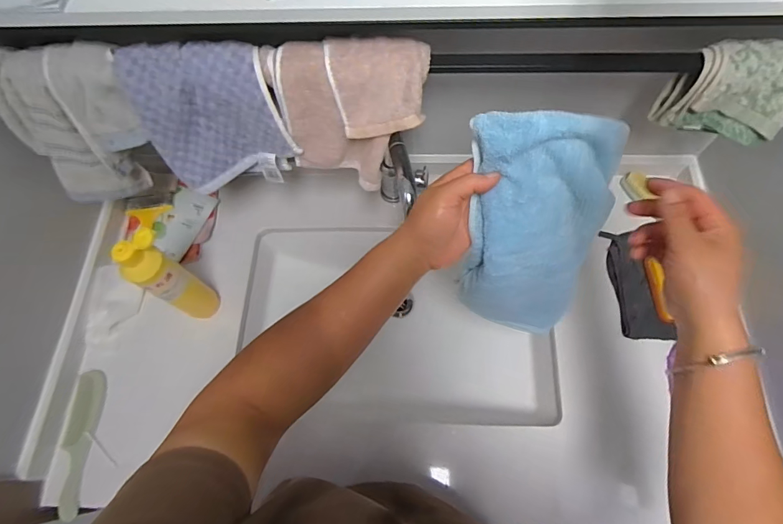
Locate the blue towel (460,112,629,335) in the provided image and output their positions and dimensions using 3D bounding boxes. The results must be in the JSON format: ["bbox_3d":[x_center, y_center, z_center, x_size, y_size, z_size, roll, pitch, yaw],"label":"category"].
[{"bbox_3d":[0.148,-0.016,0.460,0.122,0.317,0.068,-19,49,-6],"label":"blue towel"}]

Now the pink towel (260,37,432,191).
[{"bbox_3d":[-0.050,-0.174,0.517,0.180,0.175,0.053,9,47,11],"label":"pink towel"}]

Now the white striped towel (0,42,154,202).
[{"bbox_3d":[-0.401,-0.171,0.560,0.187,0.227,0.068,7,48,4],"label":"white striped towel"}]

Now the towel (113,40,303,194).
[{"bbox_3d":[-0.216,-0.172,0.527,0.169,0.177,0.034,-4,49,2],"label":"towel"}]

